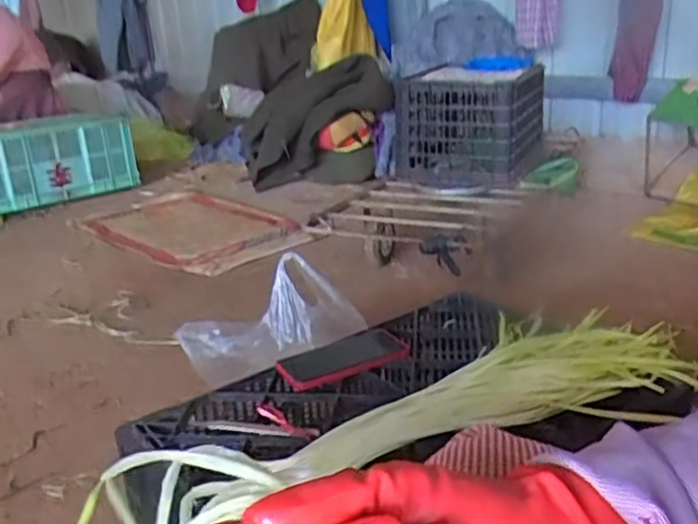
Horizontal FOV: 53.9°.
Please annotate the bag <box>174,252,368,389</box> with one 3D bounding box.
[{"bbox_3d":[-0.140,0.089,1.052,0.281,0.129,0.094,-24,16,15],"label":"bag"}]

